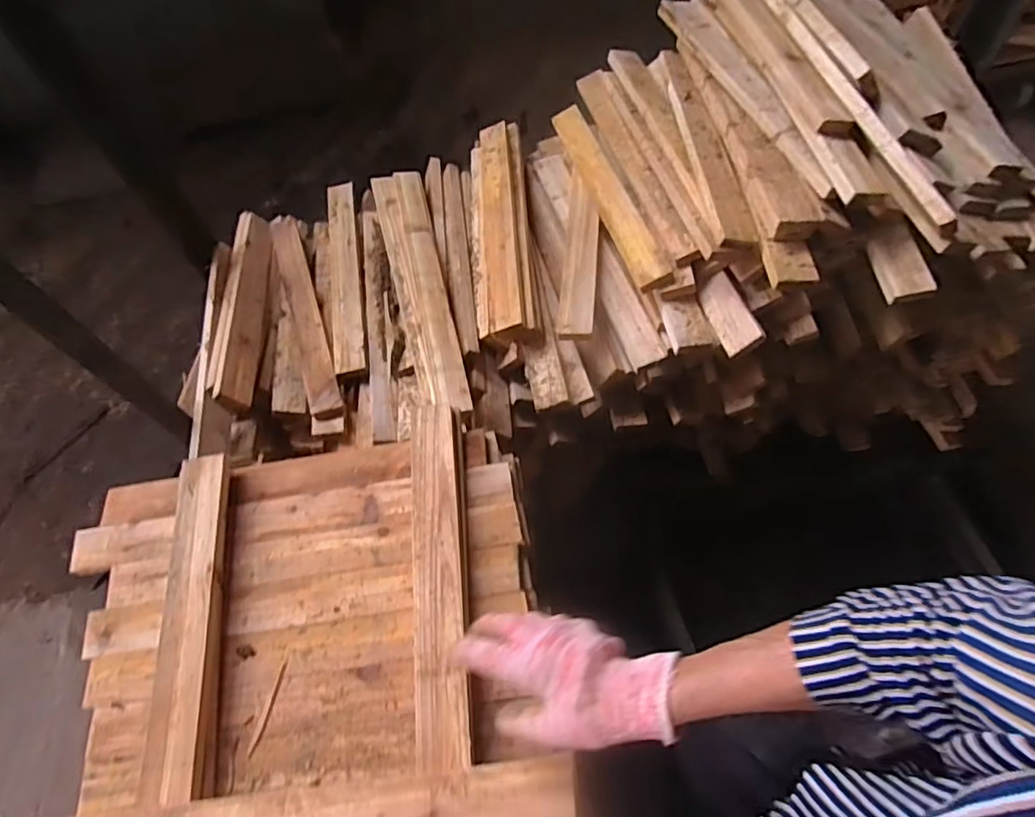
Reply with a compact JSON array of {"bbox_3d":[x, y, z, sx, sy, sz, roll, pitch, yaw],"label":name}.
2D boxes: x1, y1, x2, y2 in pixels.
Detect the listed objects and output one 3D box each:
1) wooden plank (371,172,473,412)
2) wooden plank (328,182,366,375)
[{"bbox_3d":[-0.173,-0.221,0.993,0.092,0.029,0.551,-23,57,10],"label":"wooden plank"},{"bbox_3d":[-0.321,-0.257,1.071,0.057,0.033,0.458,-11,61,-3],"label":"wooden plank"}]

